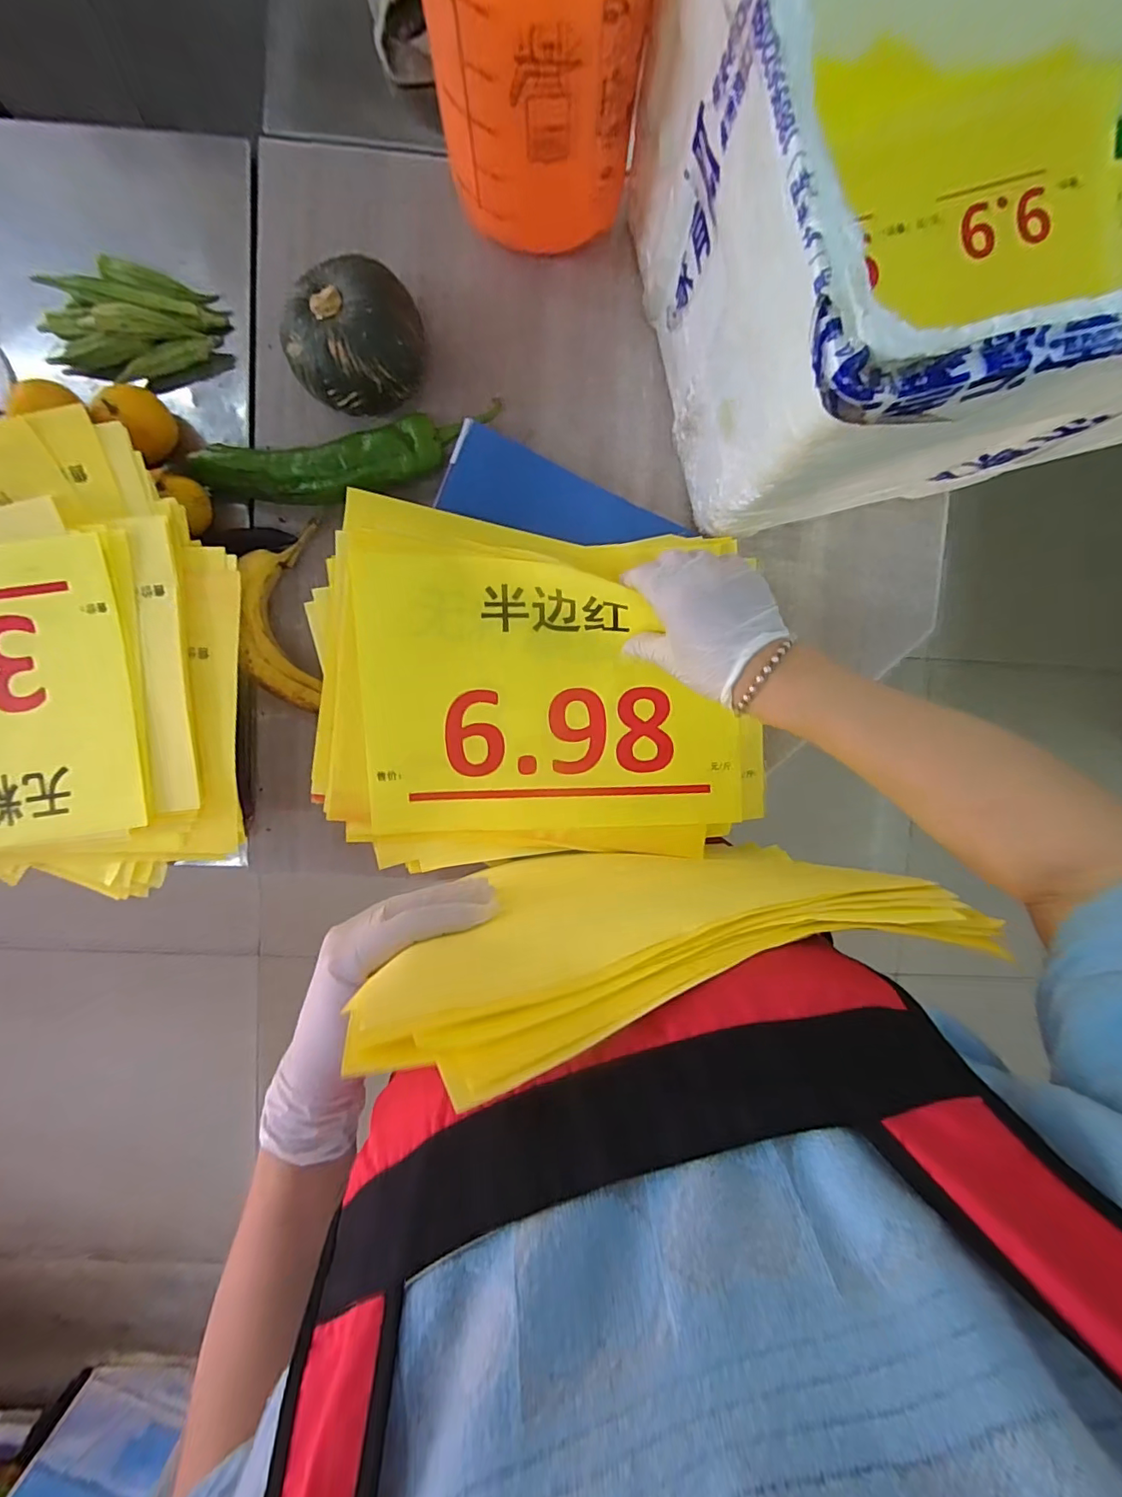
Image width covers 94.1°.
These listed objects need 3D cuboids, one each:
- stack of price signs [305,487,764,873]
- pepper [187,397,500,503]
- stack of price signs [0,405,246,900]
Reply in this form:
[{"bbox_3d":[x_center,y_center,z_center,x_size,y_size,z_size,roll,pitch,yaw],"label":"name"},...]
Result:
[{"bbox_3d":[-0.005,-0.035,0.407,0.347,0.044,0.260,2,94,-5],"label":"stack of price signs"},{"bbox_3d":[-0.174,-0.230,0.422,0.254,0.045,0.061,-9,95,-1],"label":"pepper"},{"bbox_3d":[-0.432,-0.065,0.377,0.386,0.037,0.324,2,94,-2],"label":"stack of price signs"}]

